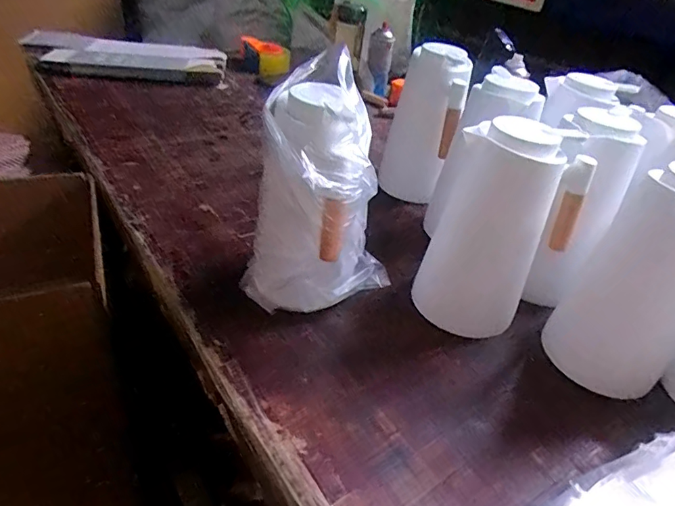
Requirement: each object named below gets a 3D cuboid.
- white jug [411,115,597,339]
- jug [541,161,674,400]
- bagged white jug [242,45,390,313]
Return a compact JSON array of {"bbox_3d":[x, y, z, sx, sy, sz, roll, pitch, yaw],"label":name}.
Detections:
[{"bbox_3d":[0.188,-0.028,0.569,0.134,0.244,0.124,-27,50,-37],"label":"white jug"},{"bbox_3d":[0.326,0.030,0.505,0.128,0.232,0.125,-27,50,-37],"label":"jug"},{"bbox_3d":[-0.023,-0.060,0.539,0.142,0.253,0.164,29,43,25],"label":"bagged white jug"}]

